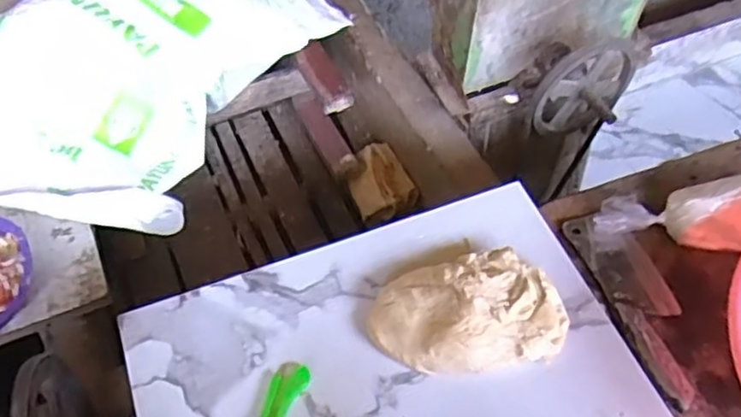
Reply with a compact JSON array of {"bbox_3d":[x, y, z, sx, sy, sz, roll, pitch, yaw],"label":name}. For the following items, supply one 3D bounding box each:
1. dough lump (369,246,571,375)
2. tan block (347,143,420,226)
[{"bbox_3d":[0.102,0.109,0.714,0.195,0.048,0.128,-13,56,-11],"label":"dough lump"},{"bbox_3d":[0.016,-0.051,1.305,0.111,0.041,0.154,-20,58,-15],"label":"tan block"}]

